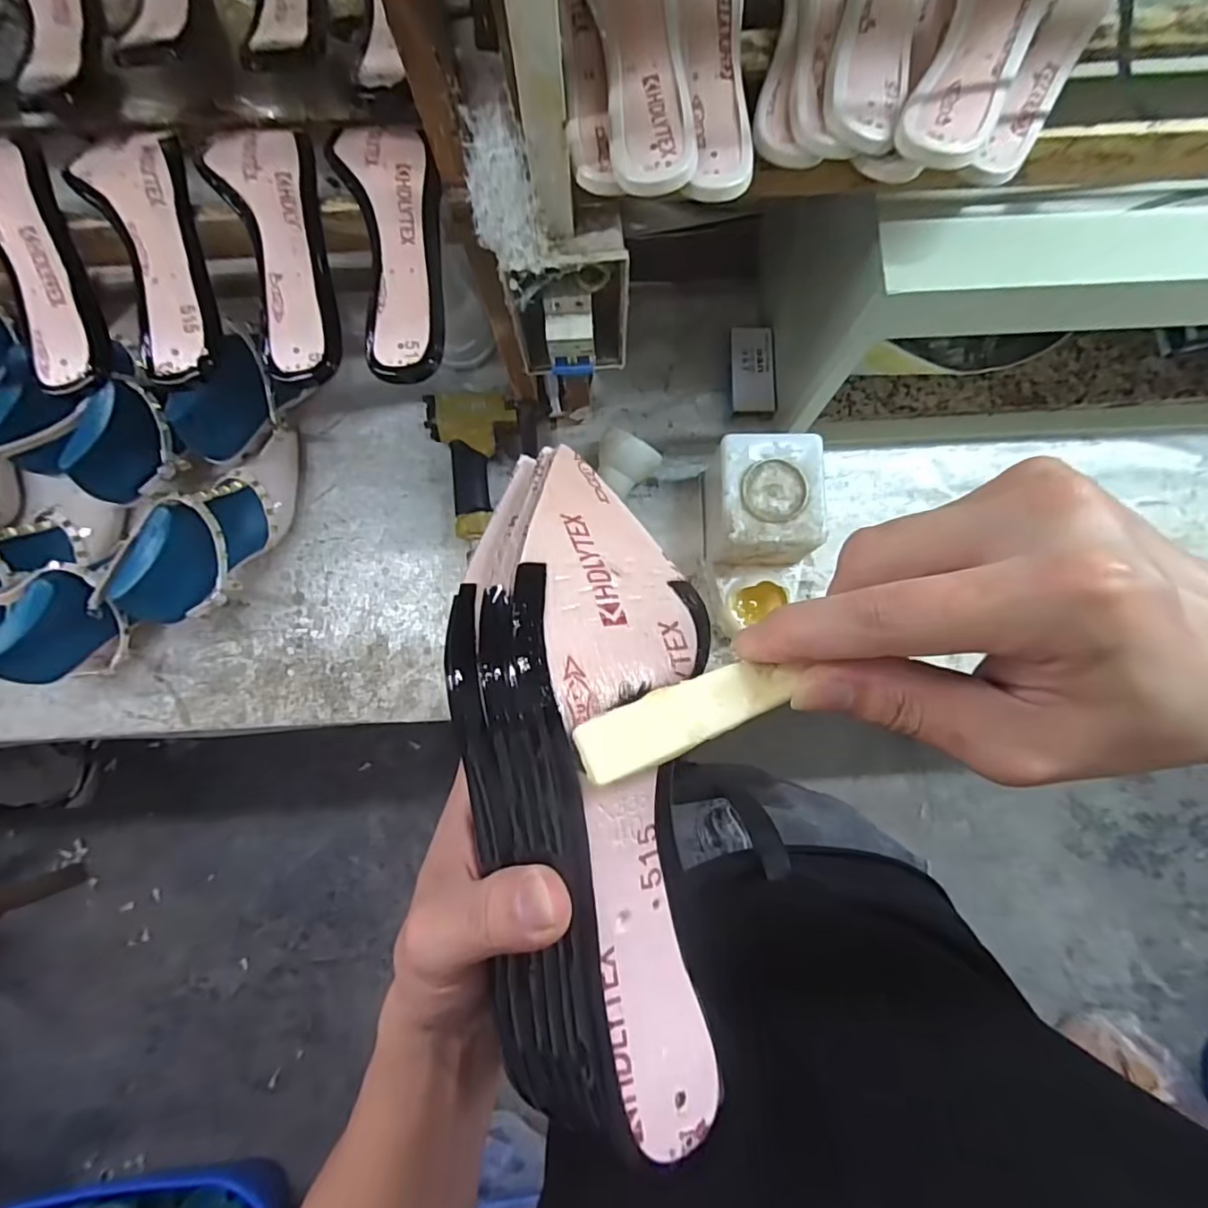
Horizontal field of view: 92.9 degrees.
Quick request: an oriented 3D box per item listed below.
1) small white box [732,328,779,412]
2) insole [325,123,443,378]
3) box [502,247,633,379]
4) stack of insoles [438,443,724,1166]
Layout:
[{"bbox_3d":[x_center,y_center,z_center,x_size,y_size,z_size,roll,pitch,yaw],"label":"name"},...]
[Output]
[{"bbox_3d":[0.177,-0.278,0.691,0.052,0.027,0.105,-2,83,0],"label":"small white box"},{"bbox_3d":[-0.140,-0.246,0.392,0.066,0.021,0.183,-13,83,-2],"label":"insole"},{"bbox_3d":[-0.024,-0.216,0.445,0.095,0.119,0.045,-14,83,-2],"label":"box"},{"bbox_3d":[-0.005,0.047,0.197,0.086,0.057,0.235,-7,74,-1],"label":"stack of insoles"}]

